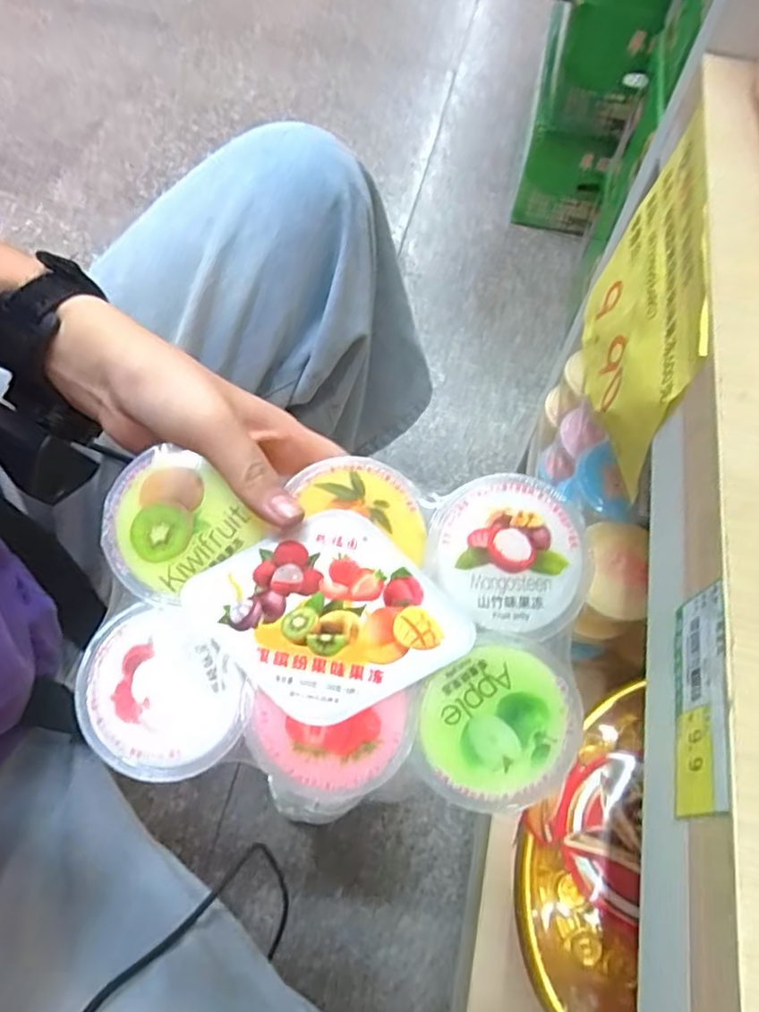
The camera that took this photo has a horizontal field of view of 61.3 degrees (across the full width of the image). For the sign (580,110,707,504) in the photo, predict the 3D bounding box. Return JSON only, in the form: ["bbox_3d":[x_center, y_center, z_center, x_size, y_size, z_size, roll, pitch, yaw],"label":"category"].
[{"bbox_3d":[0.167,-0.119,0.403,0.024,0.141,0.204,15,59,-3],"label":"sign"}]

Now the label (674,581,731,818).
[{"bbox_3d":[0.115,0.068,0.229,0.004,0.037,0.078,12,61,3],"label":"label"}]

